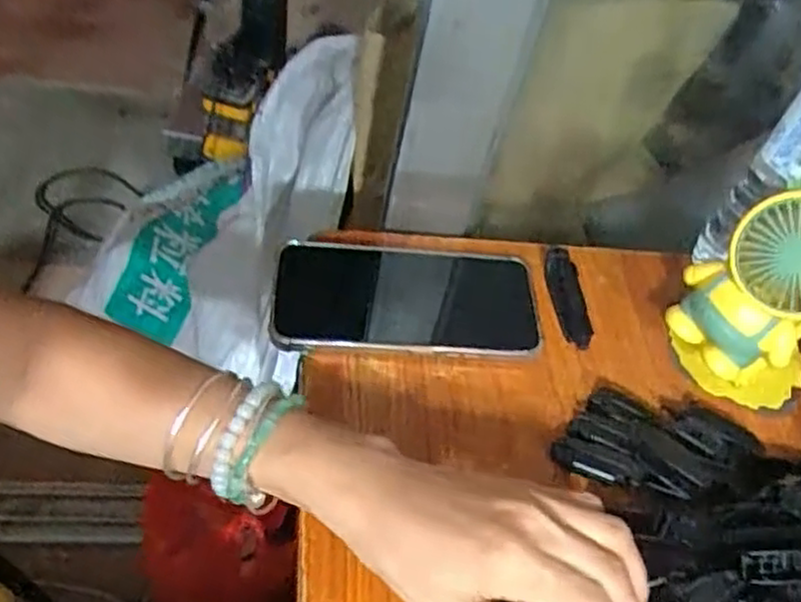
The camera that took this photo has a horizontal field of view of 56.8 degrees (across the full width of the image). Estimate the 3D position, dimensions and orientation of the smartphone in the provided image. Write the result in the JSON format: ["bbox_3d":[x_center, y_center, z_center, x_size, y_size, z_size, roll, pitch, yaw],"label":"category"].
[{"bbox_3d":[0.003,-0.002,0.472,0.163,0.017,0.084,2,49,-7],"label":"smartphone"}]

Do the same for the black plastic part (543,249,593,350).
[{"bbox_3d":[0.112,-0.004,0.493,0.022,0.014,0.077,0,51,-11],"label":"black plastic part"}]

